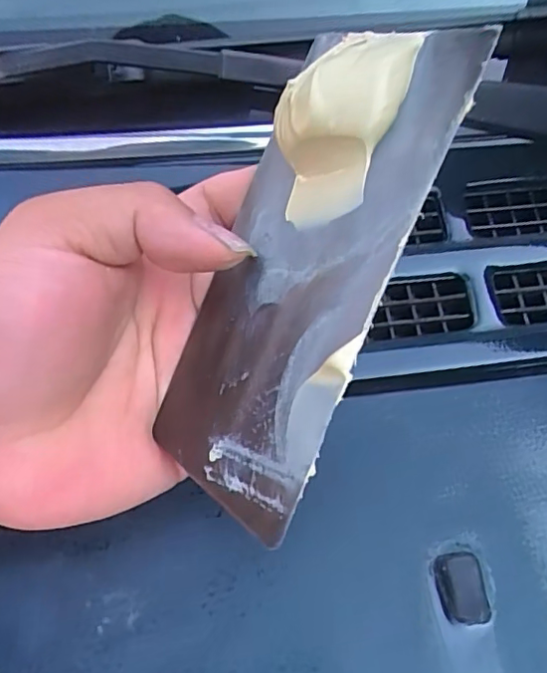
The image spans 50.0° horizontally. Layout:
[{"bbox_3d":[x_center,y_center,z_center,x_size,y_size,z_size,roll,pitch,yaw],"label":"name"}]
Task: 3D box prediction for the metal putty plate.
[{"bbox_3d":[0.001,-0.020,0.155,0.071,0.016,0.125,23,91,54],"label":"metal putty plate"}]

